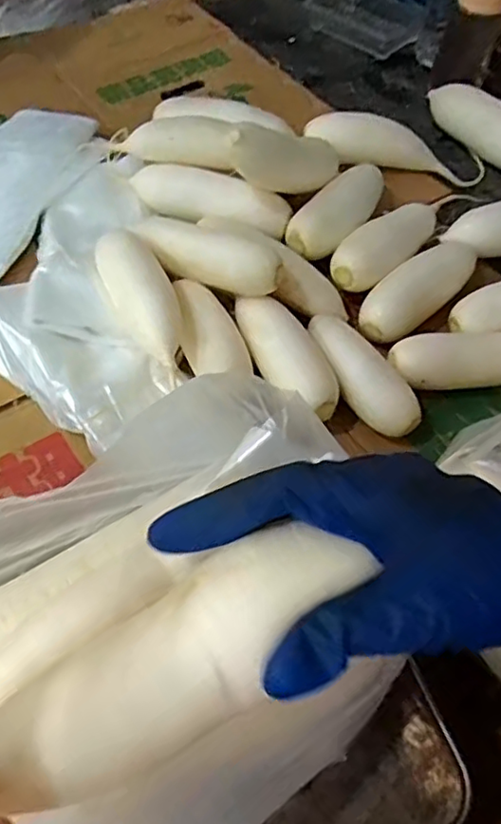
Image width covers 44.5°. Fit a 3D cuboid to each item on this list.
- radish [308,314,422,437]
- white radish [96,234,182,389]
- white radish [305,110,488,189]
[{"bbox_3d":[0.104,-0.033,0.575,0.053,0.046,0.151,-26,62,-20],"label":"radish"},{"bbox_3d":[-0.098,-0.108,0.570,0.057,0.050,0.180,-21,60,-17],"label":"white radish"},{"bbox_3d":[0.194,-0.327,0.777,0.252,0.059,0.046,9,52,-17],"label":"white radish"}]

